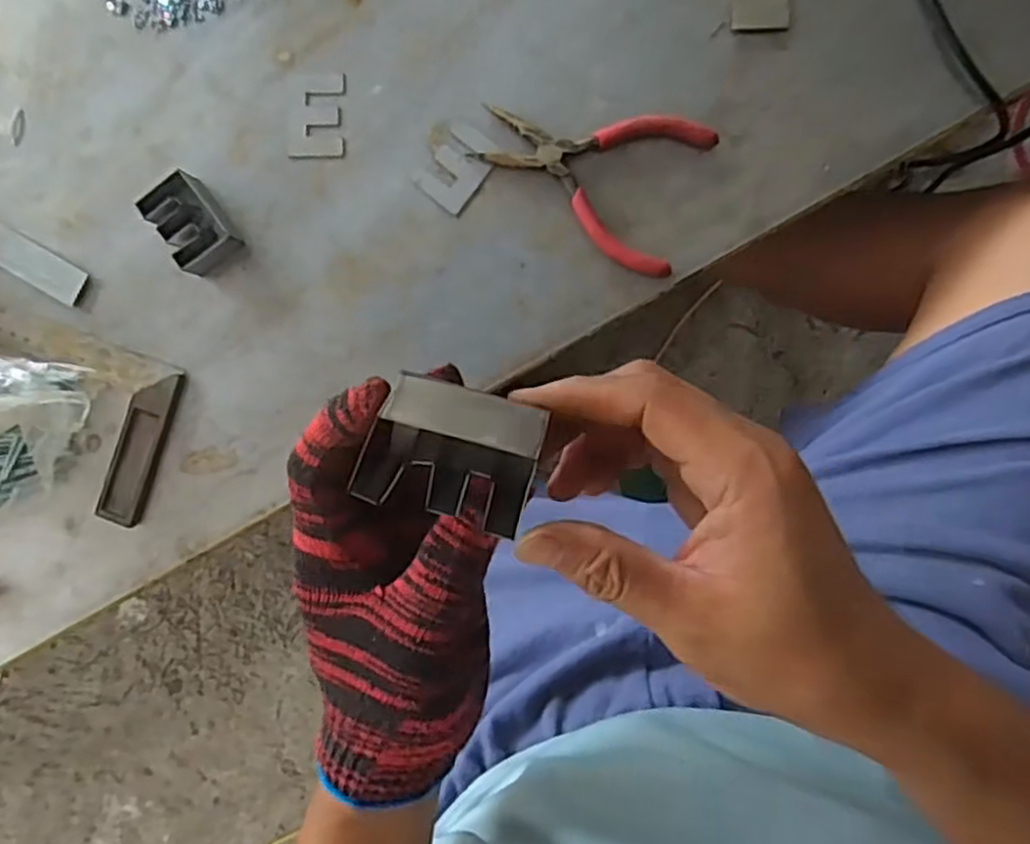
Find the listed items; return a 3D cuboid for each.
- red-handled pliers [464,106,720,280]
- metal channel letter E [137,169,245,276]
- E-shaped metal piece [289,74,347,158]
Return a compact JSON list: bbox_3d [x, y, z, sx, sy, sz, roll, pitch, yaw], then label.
[{"bbox_3d":[0.046,-0.162,0.484,0.141,0.009,0.097,20,94,1],"label":"red-handled pliers"},{"bbox_3d":[-0.210,-0.128,0.488,0.037,0.026,0.053,-35,91,4],"label":"metal channel letter E"},{"bbox_3d":[-0.131,-0.203,0.499,0.036,0.004,0.055,2,93,2],"label":"E-shaped metal piece"}]

